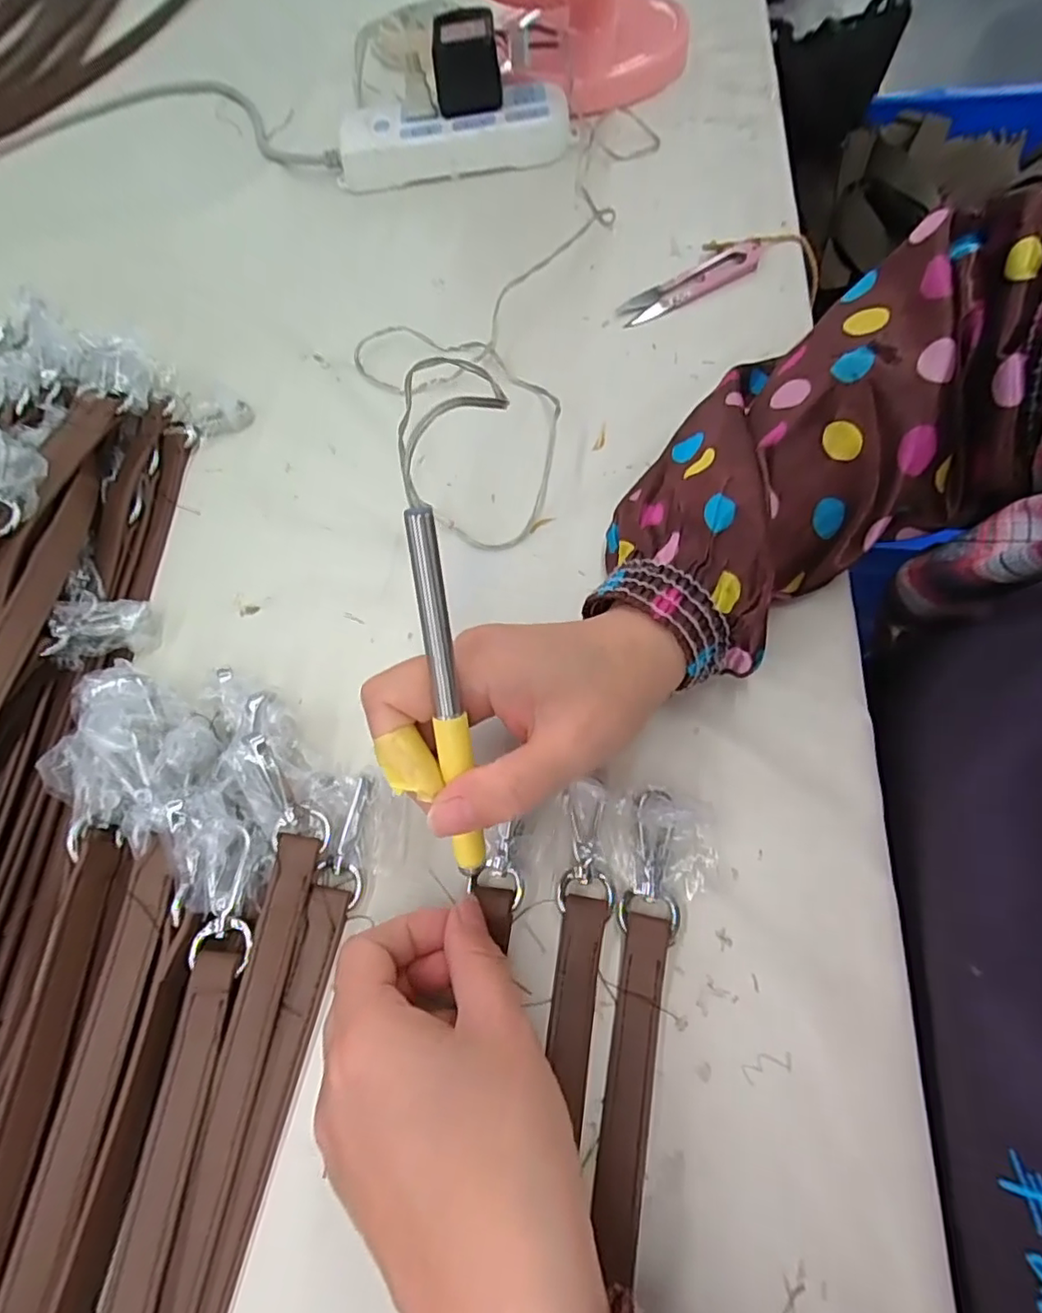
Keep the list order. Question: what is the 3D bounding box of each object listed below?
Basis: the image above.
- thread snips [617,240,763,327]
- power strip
[{"bbox_3d":[0.112,-0.246,0.395,0.099,0.017,0.024,-23,63,-8],"label":"thread snips"},{"bbox_3d":[-0.054,-0.430,0.498,0.191,0.036,0.071,-5,62,1],"label":"power strip"}]

